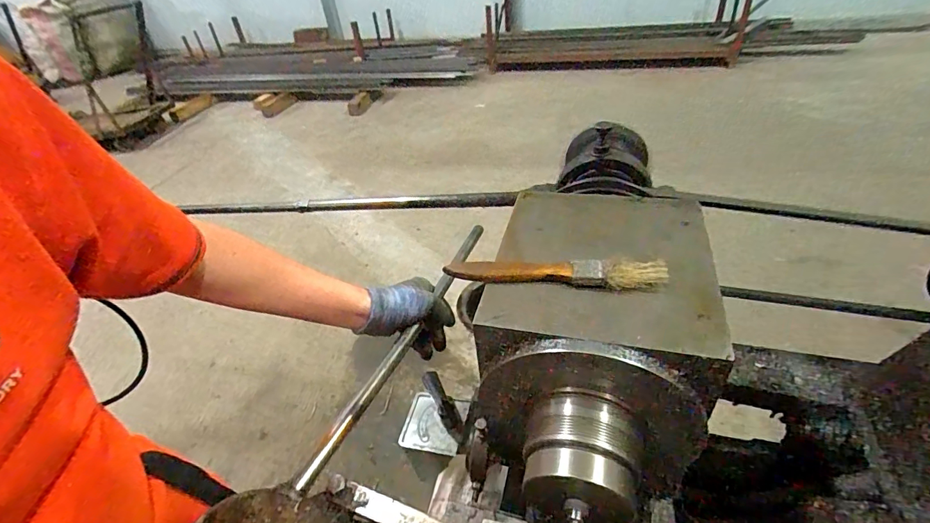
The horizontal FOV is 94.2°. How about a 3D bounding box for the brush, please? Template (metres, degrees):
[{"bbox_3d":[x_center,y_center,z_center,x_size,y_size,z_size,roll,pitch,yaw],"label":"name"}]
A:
[{"bbox_3d":[0.060,0.007,0.303,0.148,0.013,0.018,3,40,12],"label":"brush"}]

